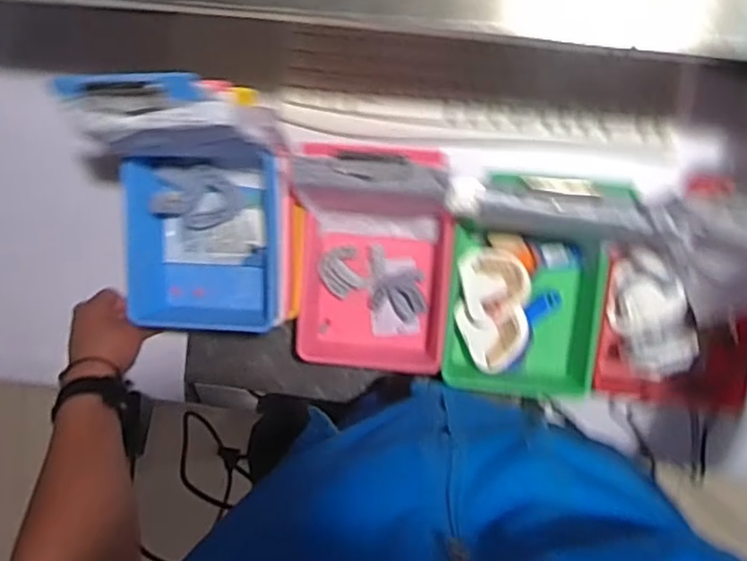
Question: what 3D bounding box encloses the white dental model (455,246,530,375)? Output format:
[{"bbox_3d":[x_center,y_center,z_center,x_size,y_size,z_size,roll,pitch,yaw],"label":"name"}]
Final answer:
[{"bbox_3d":[0.126,0.031,0.719,0.074,0.029,0.125,-3,96,6],"label":"white dental model"}]

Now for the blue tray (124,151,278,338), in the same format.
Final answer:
[{"bbox_3d":[-0.162,-0.034,0.679,0.151,0.056,0.168,4,96,5],"label":"blue tray"}]

